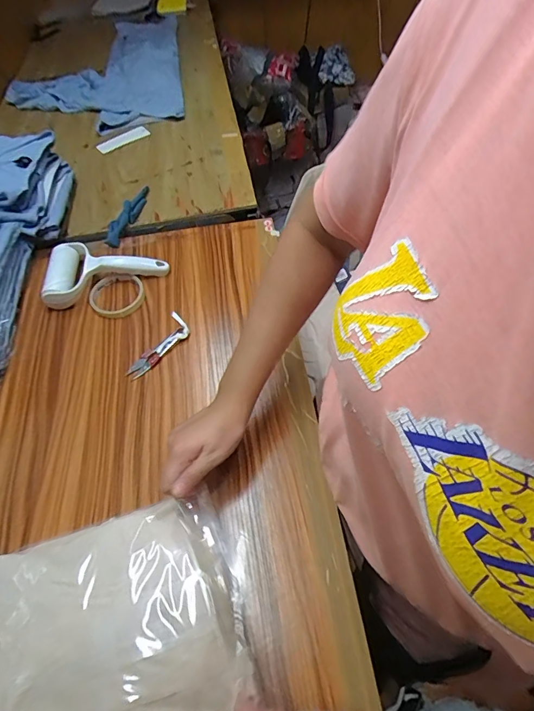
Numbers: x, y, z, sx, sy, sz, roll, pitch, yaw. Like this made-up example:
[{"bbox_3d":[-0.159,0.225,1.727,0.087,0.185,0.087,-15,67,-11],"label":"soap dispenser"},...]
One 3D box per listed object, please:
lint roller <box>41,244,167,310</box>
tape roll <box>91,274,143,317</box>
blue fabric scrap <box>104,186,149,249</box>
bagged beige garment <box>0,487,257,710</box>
[{"bbox_3d":[-0.270,-0.149,0.650,0.191,0.044,0.107,-23,57,-11],"label":"lint roller"},{"bbox_3d":[-0.237,-0.095,0.628,0.081,0.021,0.083,-2,56,3],"label":"tape roll"},{"bbox_3d":[-0.251,-0.261,0.722,0.034,0.029,0.146,16,58,14],"label":"blue fabric scrap"},{"bbox_3d":[-0.151,0.254,0.366,0.245,0.030,0.203,-18,56,-8],"label":"bagged beige garment"}]

